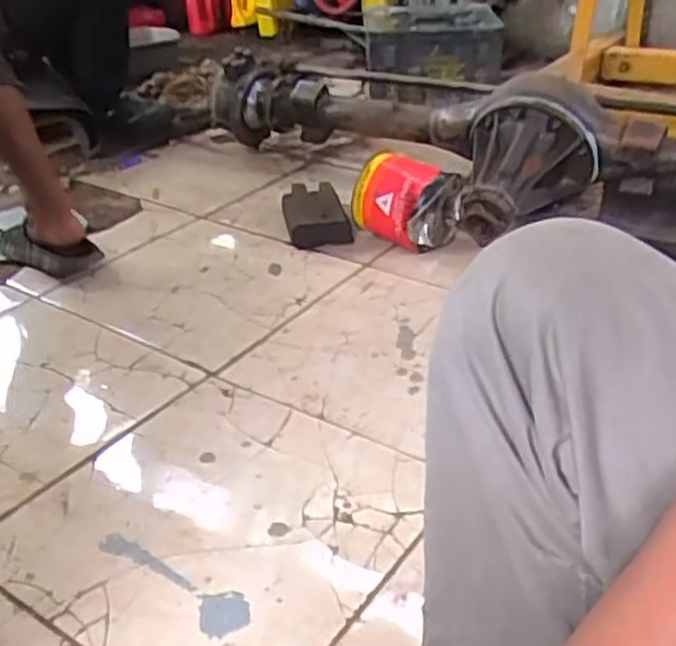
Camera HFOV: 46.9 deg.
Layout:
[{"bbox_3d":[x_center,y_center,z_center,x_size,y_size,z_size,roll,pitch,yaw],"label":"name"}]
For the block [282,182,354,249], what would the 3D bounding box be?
[{"bbox_3d":[-0.045,-0.210,1.509,0.115,0.059,0.195,-5,32,-10],"label":"block"}]

